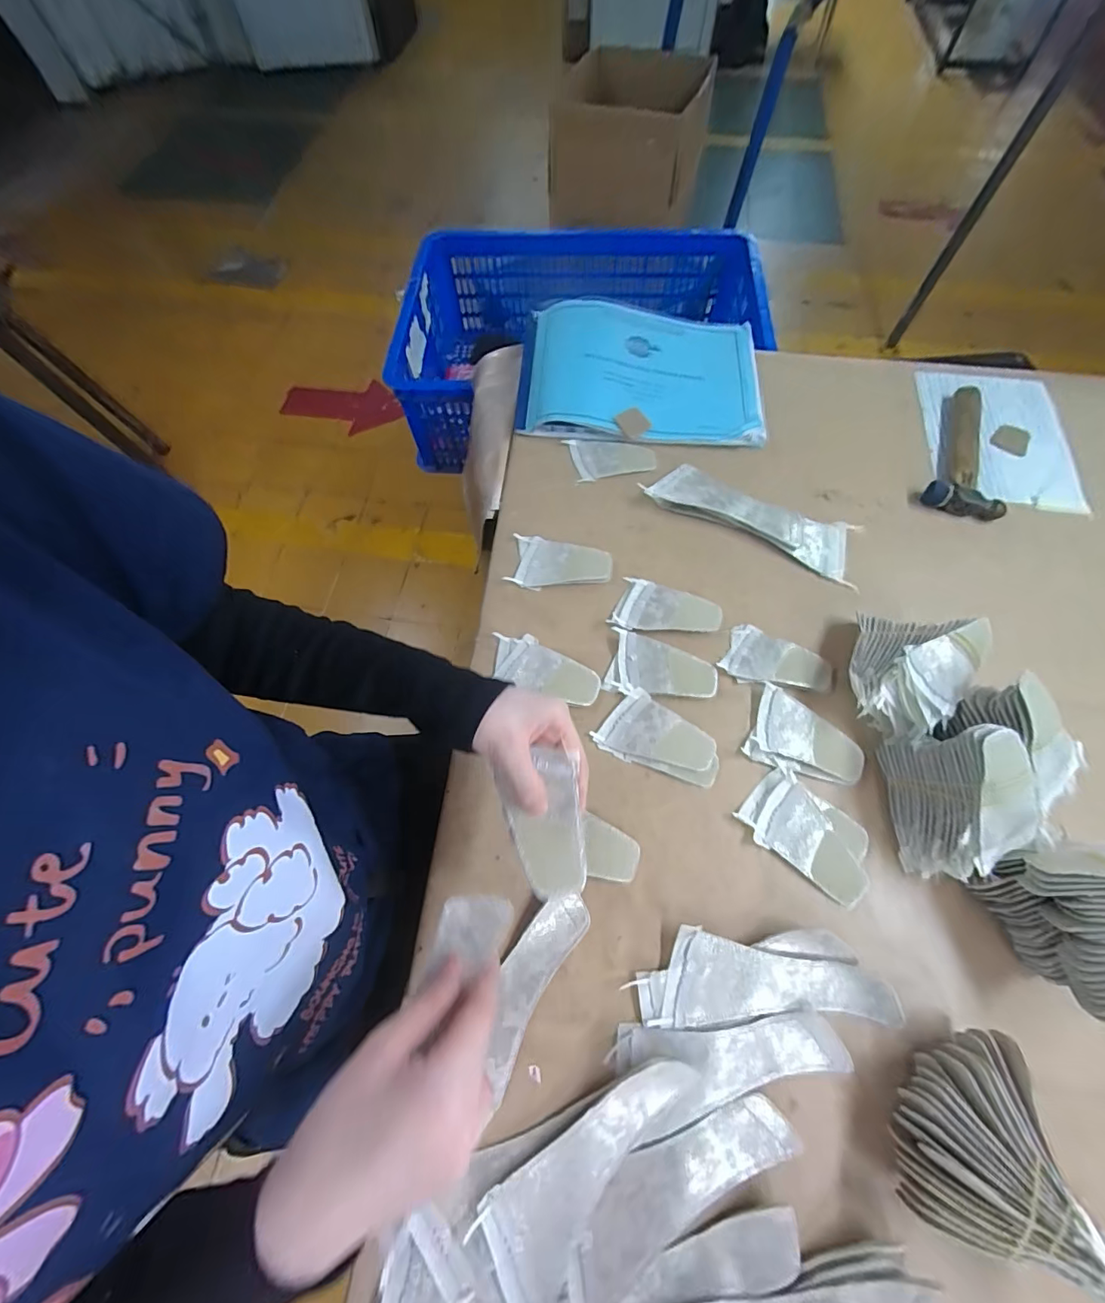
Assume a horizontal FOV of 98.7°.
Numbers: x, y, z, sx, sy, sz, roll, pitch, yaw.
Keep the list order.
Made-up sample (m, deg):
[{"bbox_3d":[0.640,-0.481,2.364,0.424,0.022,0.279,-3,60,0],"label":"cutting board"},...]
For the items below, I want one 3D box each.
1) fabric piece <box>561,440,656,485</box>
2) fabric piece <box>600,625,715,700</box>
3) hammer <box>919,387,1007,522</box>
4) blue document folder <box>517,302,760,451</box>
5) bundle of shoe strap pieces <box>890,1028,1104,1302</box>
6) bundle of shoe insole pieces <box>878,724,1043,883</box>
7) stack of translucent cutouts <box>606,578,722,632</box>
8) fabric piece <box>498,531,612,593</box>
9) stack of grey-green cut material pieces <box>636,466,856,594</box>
[{"bbox_3d":[0.070,-0.232,0.558,0.097,0.004,0.064,-11,67,-4],"label":"fabric piece"},{"bbox_3d":[0.104,0.016,0.448,0.100,0.007,0.060,12,67,5],"label":"fabric piece"},{"bbox_3d":[0.480,-0.229,0.541,0.075,0.025,0.174,23,69,10],"label":"hammer"},{"bbox_3d":[0.111,-0.351,0.594,0.294,0.045,0.206,5,67,2],"label":"blue document folder"},{"bbox_3d":[0.273,0.304,0.298,0.093,0.061,0.110,12,67,6],"label":"bundle of shoe strap pieces"},{"bbox_3d":[0.320,0.117,0.364,0.072,0.089,0.100,2,67,1],"label":"bundle of shoe insole pieces"},{"bbox_3d":[0.115,-0.039,0.474,0.100,0.009,0.060,20,68,9],"label":"stack of translucent cutouts"},{"bbox_3d":[0.008,-0.091,0.497,0.104,0.007,0.061,10,67,5],"label":"fabric piece"},{"bbox_3d":[0.220,-0.149,0.518,0.226,0.016,0.066,27,70,11],"label":"stack of grey-green cut material pieces"}]

